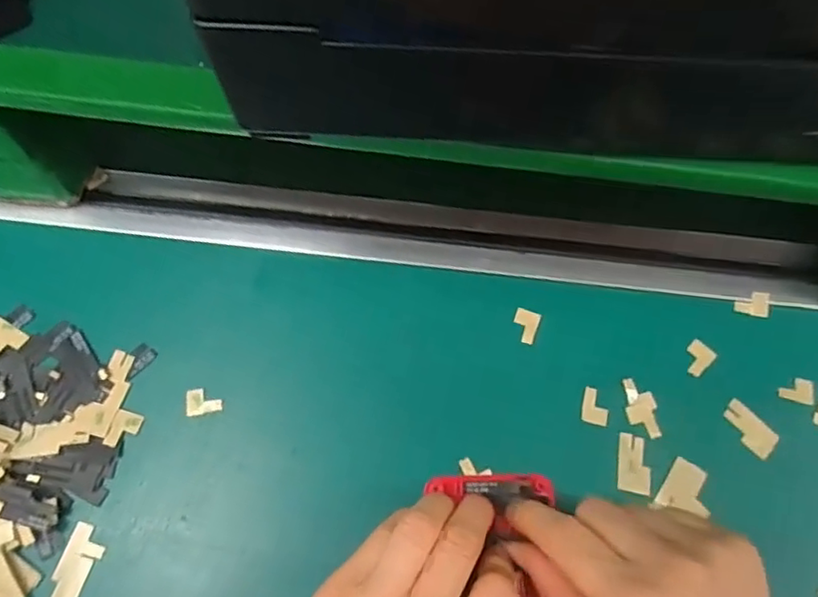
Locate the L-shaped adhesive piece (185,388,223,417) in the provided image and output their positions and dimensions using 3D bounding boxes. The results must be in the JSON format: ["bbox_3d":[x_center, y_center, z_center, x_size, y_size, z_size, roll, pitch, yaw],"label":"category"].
[{"bbox_3d":[-0.105,0.052,0.301,0.018,0.005,0.014,-8,68,-4],"label":"L-shaped adhesive piece"}]

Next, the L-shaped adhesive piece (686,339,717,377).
[{"bbox_3d":[0.153,0.031,0.312,0.018,0.004,0.014,-41,74,-15],"label":"L-shaped adhesive piece"}]

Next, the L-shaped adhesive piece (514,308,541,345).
[{"bbox_3d":[0.063,0.015,0.318,0.013,0.004,0.018,19,69,7],"label":"L-shaped adhesive piece"}]

